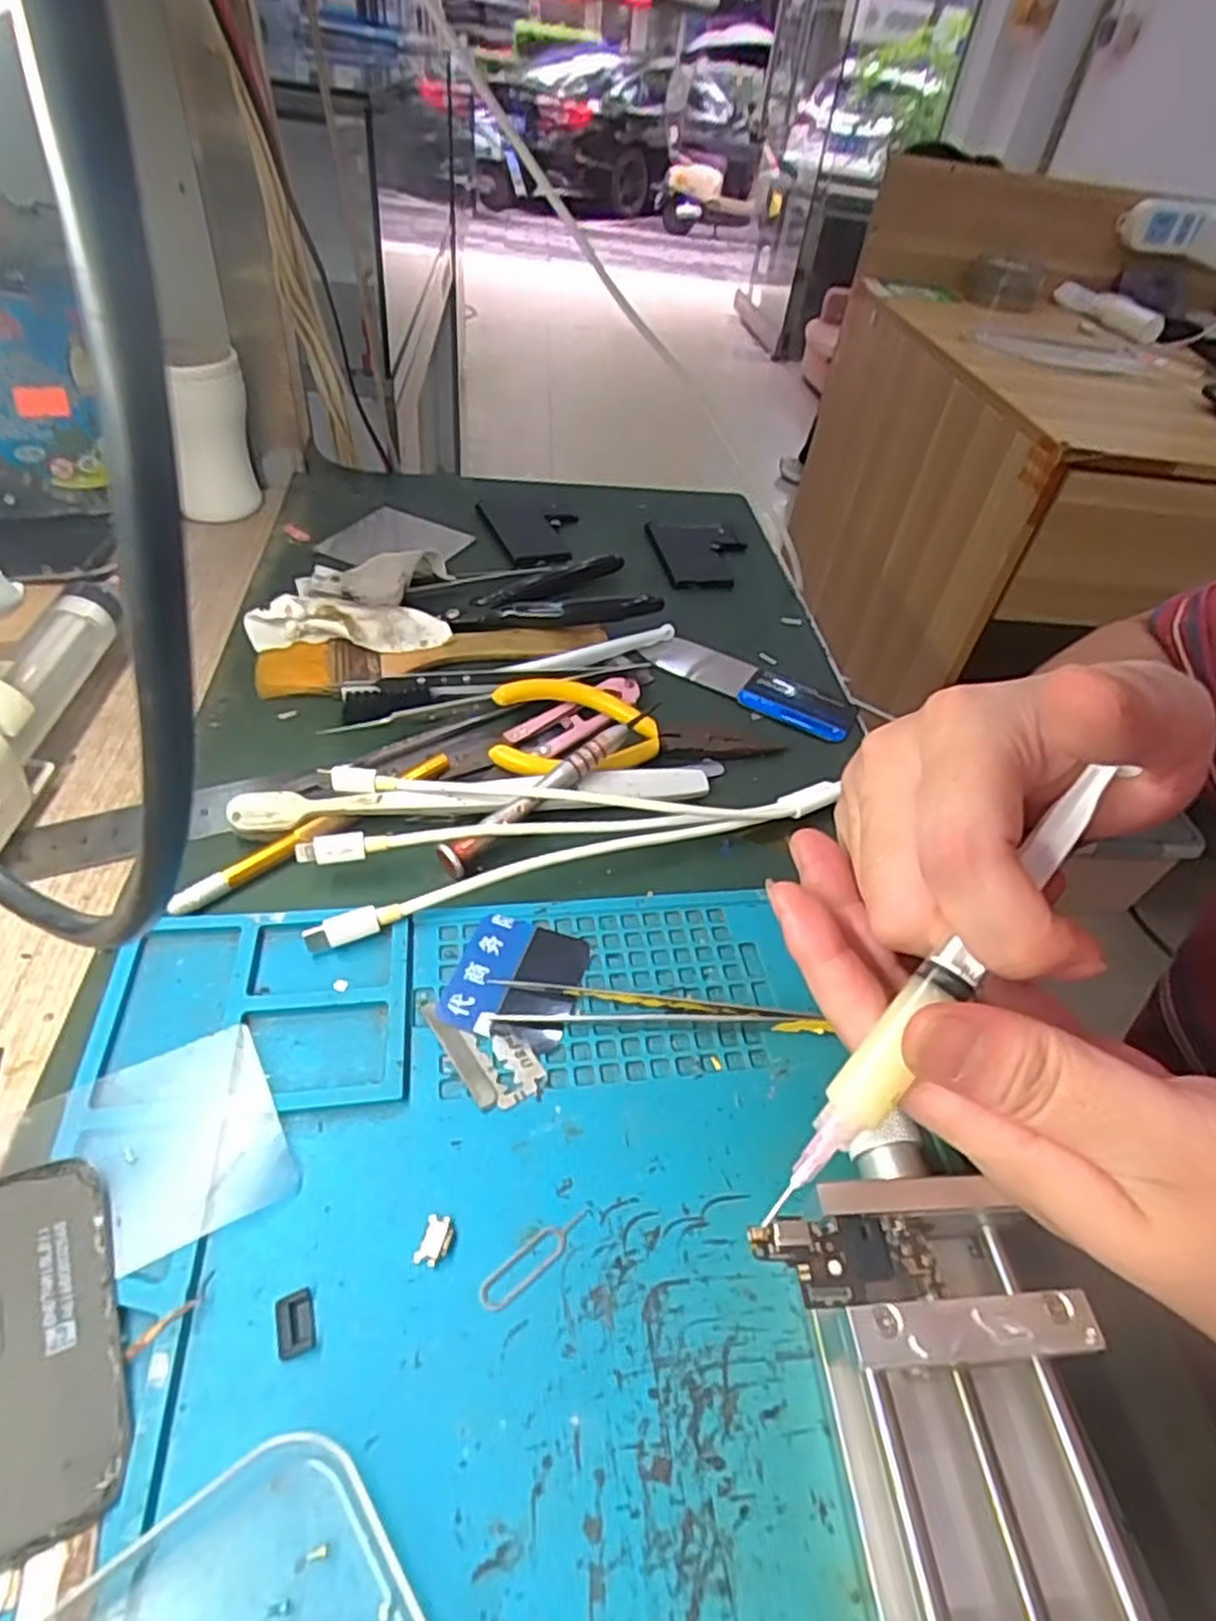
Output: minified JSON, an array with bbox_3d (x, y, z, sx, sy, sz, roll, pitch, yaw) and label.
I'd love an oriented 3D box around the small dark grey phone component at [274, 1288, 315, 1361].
[{"bbox_3d":[-0.074,0.121,0.184,0.008,0.004,0.013,-10,47,-17],"label":"small dark grey phone component"}]

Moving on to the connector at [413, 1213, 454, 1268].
[{"bbox_3d":[-0.044,0.110,0.200,0.008,0.004,0.012,14,45,6],"label":"connector"}]

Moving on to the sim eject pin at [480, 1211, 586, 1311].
[{"bbox_3d":[-0.019,0.115,0.201,0.033,0.004,0.009,-31,56,-35],"label":"sim eject pin"}]

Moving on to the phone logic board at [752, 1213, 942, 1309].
[{"bbox_3d":[0.055,0.104,0.181,0.042,0.004,0.018,1,47,-6],"label":"phone logic board"}]

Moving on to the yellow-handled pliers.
[{"bbox_3d":[0.010,-0.039,0.343,0.122,0.016,0.047,-5,46,-12],"label":"yellow-handled pliers"}]

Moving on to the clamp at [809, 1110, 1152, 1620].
[{"bbox_3d":[0.080,0.139,0.168,0.056,0.033,0.127,1,45,-7],"label":"clamp"}]

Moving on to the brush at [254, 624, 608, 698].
[{"bbox_3d":[-0.080,-0.074,0.371,0.160,0.007,0.033,-9,47,-17],"label":"brush"}]

